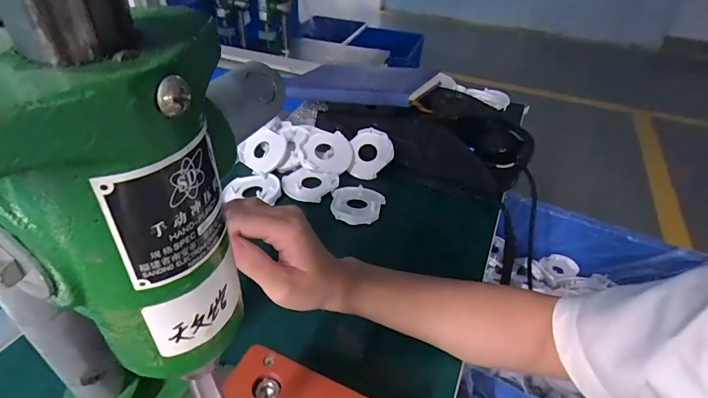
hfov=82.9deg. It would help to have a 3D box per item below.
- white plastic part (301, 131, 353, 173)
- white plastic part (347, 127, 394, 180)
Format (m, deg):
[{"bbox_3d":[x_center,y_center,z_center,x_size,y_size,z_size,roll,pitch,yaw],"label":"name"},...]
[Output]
[{"bbox_3d":[-0.034,-0.063,0.527,0.068,0.009,0.058,6,69,-16],"label":"white plastic part"},{"bbox_3d":[0.019,-0.060,0.539,0.057,0.008,0.069,37,84,8],"label":"white plastic part"}]

